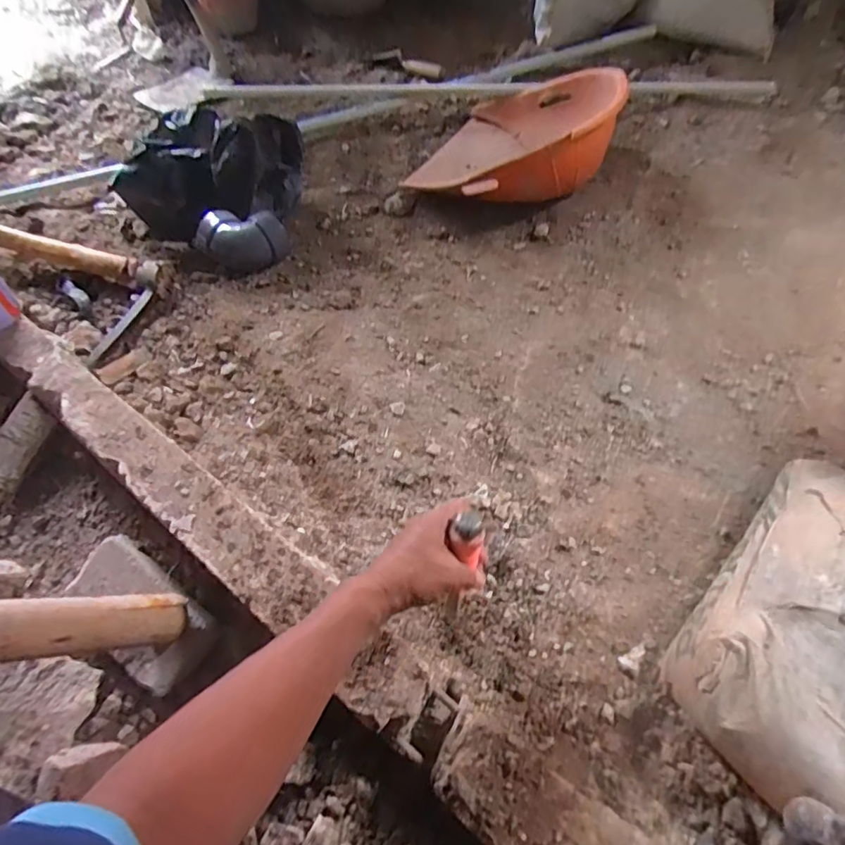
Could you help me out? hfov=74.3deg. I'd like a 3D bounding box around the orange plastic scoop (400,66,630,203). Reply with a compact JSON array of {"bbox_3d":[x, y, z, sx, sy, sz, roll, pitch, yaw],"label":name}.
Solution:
[{"bbox_3d":[0.210,-0.608,1.147,0.354,0.176,0.418,30,62,22],"label":"orange plastic scoop"}]

